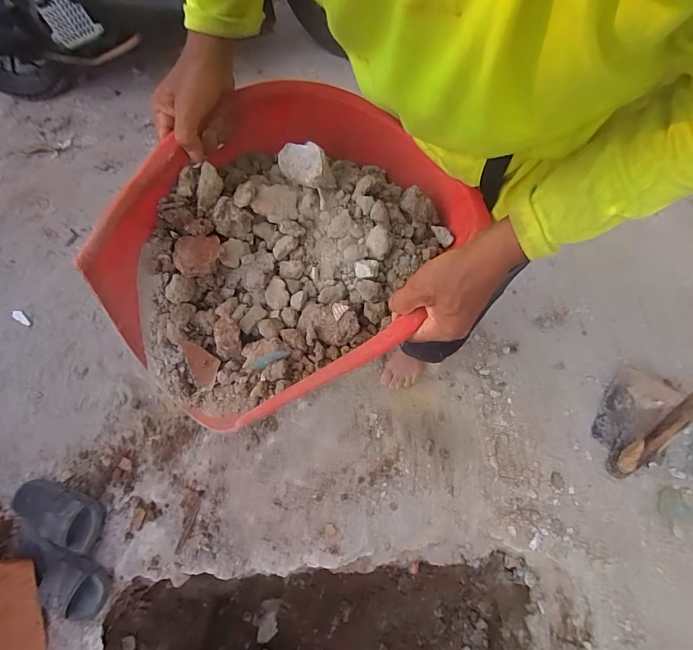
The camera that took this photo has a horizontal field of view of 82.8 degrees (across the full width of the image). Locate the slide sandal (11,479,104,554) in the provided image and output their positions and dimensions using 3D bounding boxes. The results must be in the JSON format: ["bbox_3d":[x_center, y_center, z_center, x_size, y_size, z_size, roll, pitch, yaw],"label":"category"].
[{"bbox_3d":[-0.763,0.481,1.000,0.277,0.109,0.115,16,71,8],"label":"slide sandal"}]

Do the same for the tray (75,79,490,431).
[{"bbox_3d":[-0.054,-0.095,0.447,0.308,0.133,0.409,28,69,16],"label":"tray"}]

